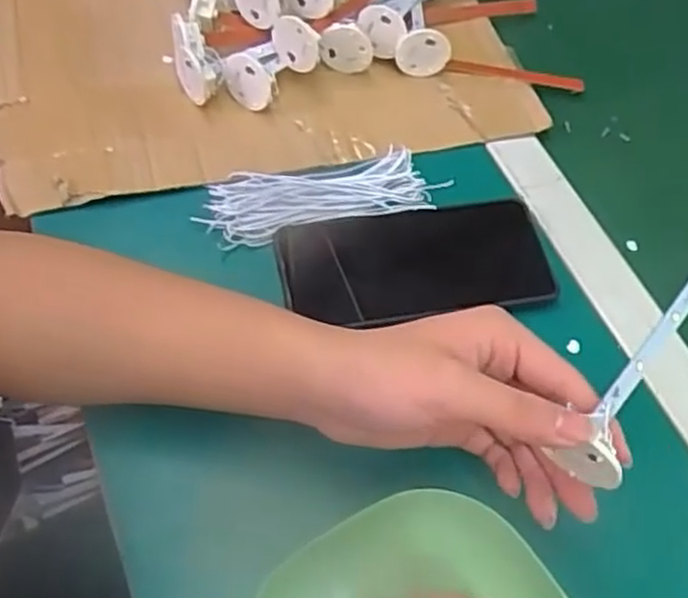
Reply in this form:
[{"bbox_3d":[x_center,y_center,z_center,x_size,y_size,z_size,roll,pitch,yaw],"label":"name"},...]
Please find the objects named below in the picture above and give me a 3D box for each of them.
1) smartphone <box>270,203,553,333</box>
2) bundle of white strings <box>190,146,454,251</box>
[{"bbox_3d":[0.042,-0.022,0.465,0.158,0.011,0.072,-7,58,-9],"label":"smartphone"},{"bbox_3d":[-0.014,-0.064,0.480,0.148,0.013,0.048,-12,59,-12],"label":"bundle of white strings"}]

